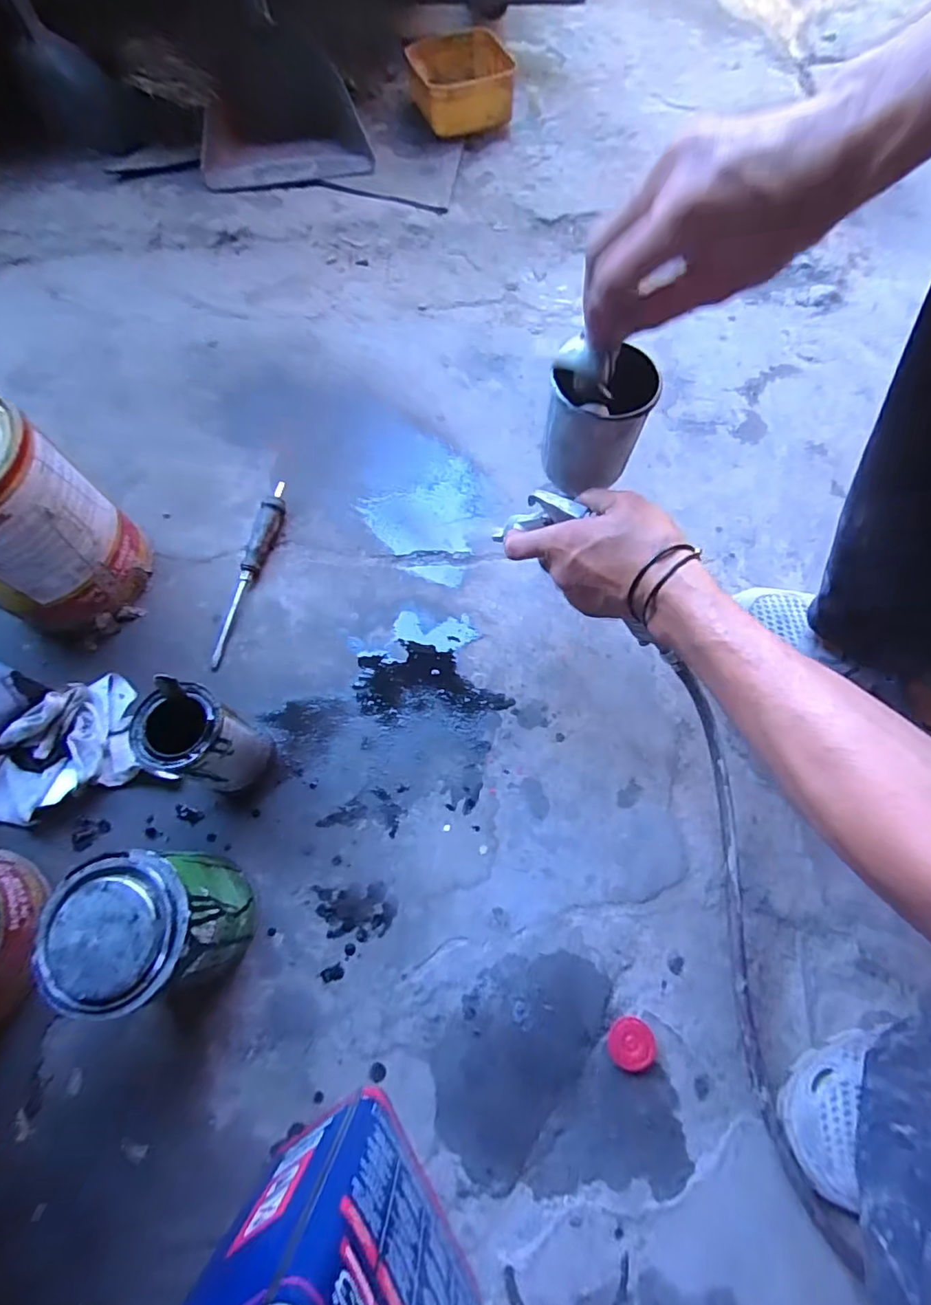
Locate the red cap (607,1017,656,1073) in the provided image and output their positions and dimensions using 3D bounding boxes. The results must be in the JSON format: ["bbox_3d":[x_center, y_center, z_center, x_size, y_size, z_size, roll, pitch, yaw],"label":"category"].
[{"bbox_3d":[0.141,0.332,0.469,0.038,0.018,0.035,0,69,0],"label":"red cap"}]

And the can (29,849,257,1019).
[{"bbox_3d":[-0.244,0.215,0.443,0.104,0.146,0.098,-1,71,3],"label":"can"}]

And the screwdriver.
[{"bbox_3d":[-0.249,-0.094,0.637,0.027,0.025,0.233,13,70,5],"label":"screwdriver"}]

